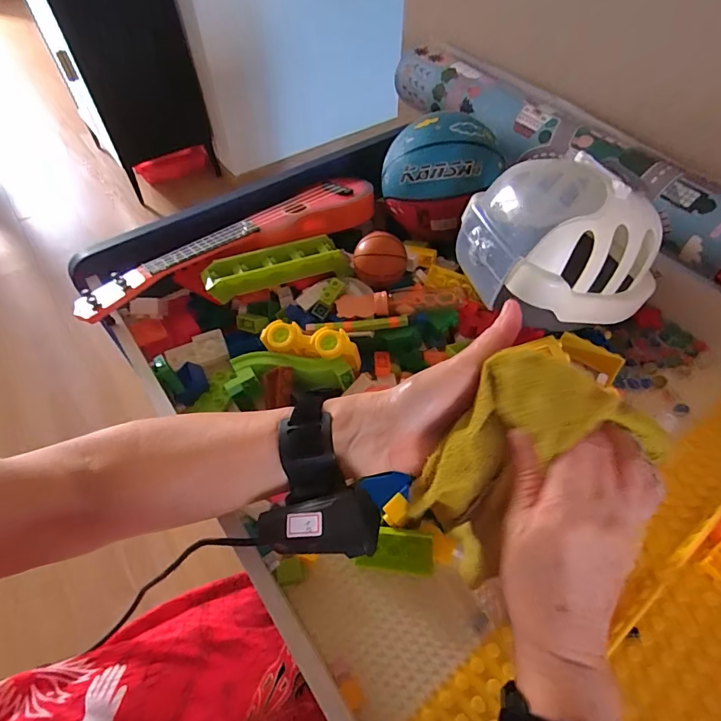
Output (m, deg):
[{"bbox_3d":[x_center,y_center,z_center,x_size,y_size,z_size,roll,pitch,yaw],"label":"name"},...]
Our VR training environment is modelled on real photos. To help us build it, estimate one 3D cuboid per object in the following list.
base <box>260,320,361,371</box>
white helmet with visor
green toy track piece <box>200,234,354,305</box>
[{"bbox_3d":[-0.047,-0.015,0.420,0.092,0.035,0.029,11,54,8],"label":"base"},{"bbox_3d":[0.191,-0.124,0.427,0.154,0.104,0.167,-20,55,-14],"label":"white helmet with visor"},{"bbox_3d":[-0.092,-0.105,0.489,0.156,0.036,0.048,-19,55,-13],"label":"green toy track piece"}]

